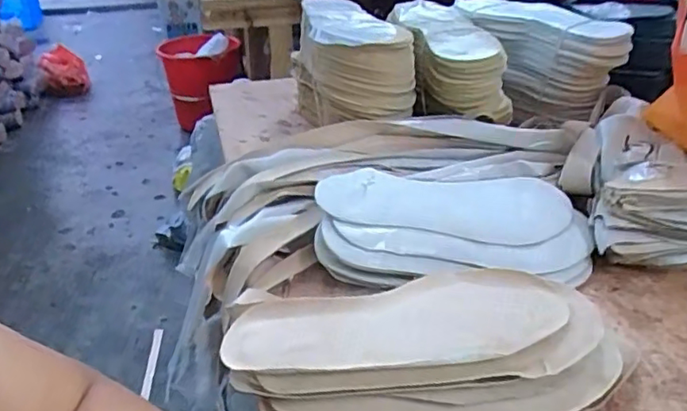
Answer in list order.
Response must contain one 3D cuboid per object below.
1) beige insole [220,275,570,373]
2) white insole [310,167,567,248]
[{"bbox_3d":[0.039,0.080,0.412,0.232,0.009,0.088,-3,31,-4],"label":"beige insole"},{"bbox_3d":[0.095,-0.002,0.539,0.231,0.014,0.096,3,36,-6],"label":"white insole"}]

